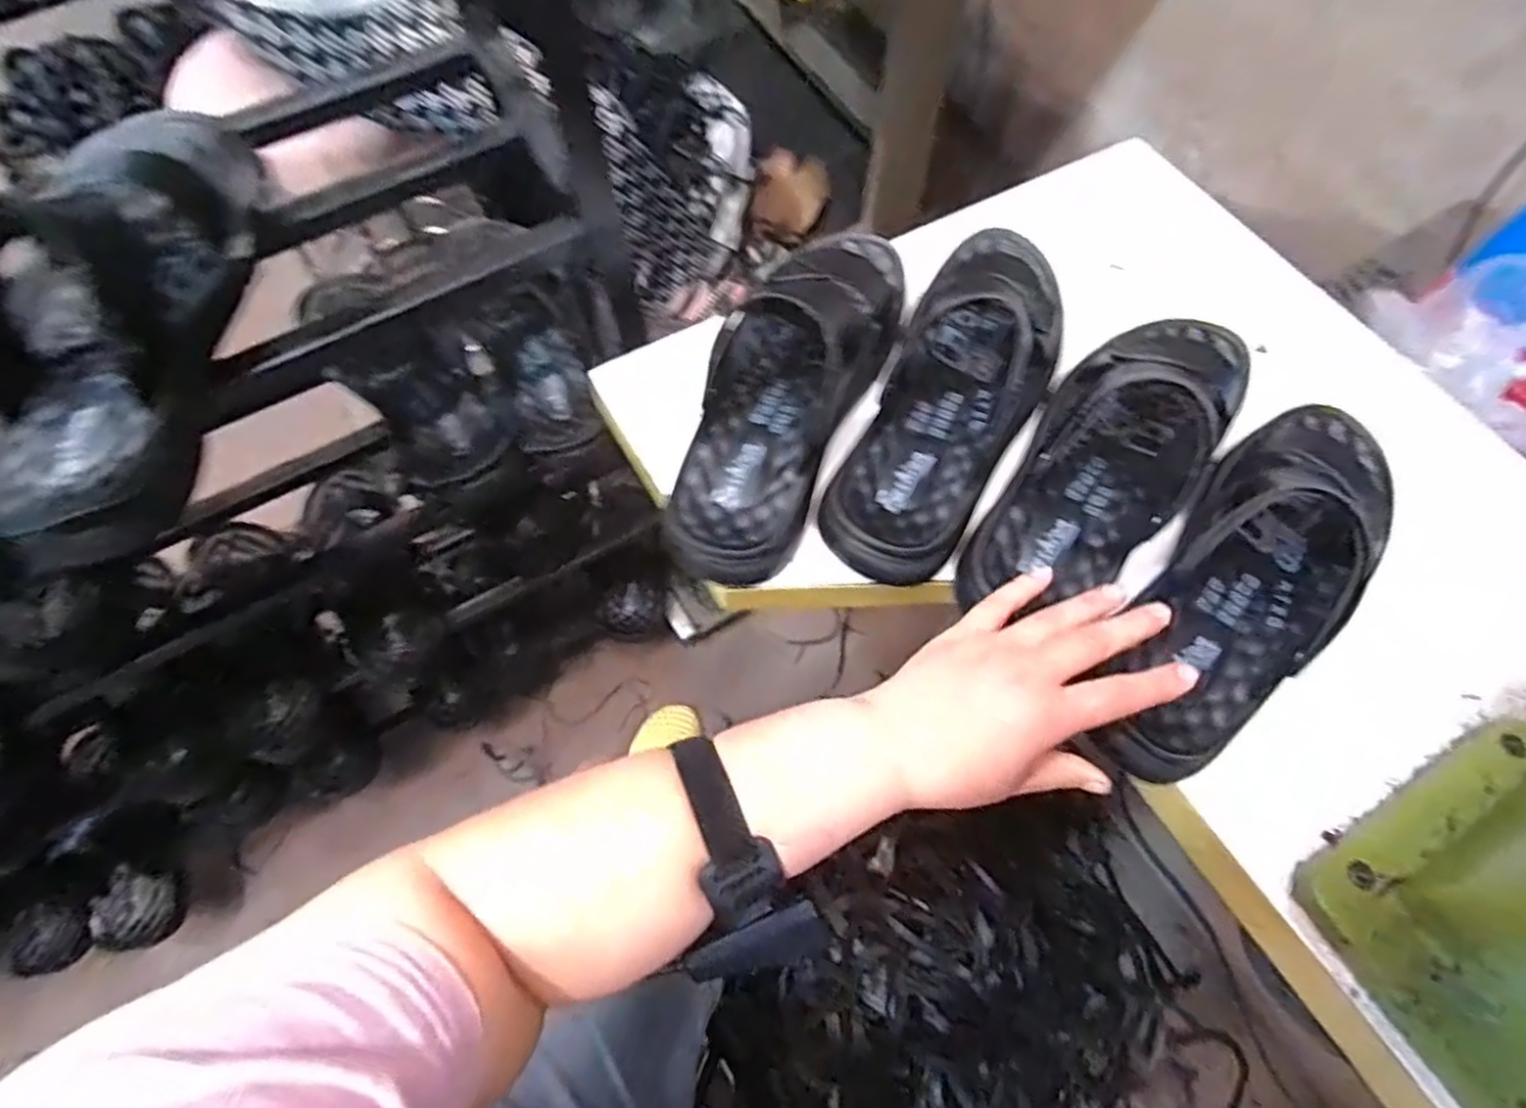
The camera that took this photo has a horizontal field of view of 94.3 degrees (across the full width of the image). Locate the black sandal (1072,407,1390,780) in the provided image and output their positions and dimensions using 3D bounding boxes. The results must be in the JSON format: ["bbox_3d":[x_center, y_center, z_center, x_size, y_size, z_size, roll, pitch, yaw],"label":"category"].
[{"bbox_3d":[0.295,0.016,0.415,0.096,0.058,0.276,36,73,14],"label":"black sandal"}]

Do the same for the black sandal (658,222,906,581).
[{"bbox_3d":[0.011,-0.109,0.454,0.105,0.080,0.258,18,68,8],"label":"black sandal"}]

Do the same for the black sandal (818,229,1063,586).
[{"bbox_3d":[0.132,-0.112,0.458,0.113,0.075,0.279,24,69,10],"label":"black sandal"}]

